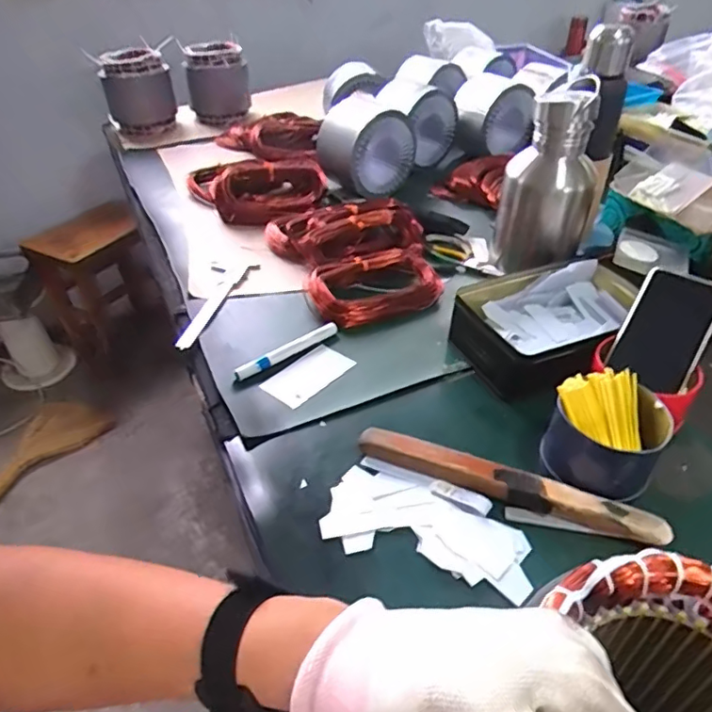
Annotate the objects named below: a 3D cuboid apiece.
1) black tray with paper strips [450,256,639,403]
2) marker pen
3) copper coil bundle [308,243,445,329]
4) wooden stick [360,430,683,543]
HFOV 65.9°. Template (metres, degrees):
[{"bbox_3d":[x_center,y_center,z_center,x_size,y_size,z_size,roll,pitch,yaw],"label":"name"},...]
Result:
[{"bbox_3d":[0.249,-0.037,0.656,0.244,0.063,0.182,-16,42,-17],"label":"black tray with paper strips"},{"bbox_3d":[-0.081,-0.006,0.662,0.143,0.016,0.016,-30,47,-30],"label":"marker pen"},{"bbox_3d":[0.028,-0.101,0.759,0.177,0.036,0.122,-14,41,-14],"label":"copper coil bundle"},{"bbox_3d":[0.136,0.114,0.502,0.275,0.024,0.031,15,42,19],"label":"wooden stick"}]

